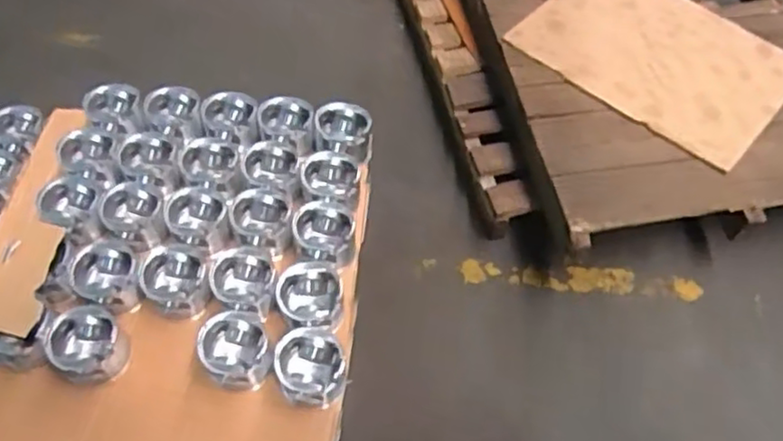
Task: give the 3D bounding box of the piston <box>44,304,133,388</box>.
[{"bbox_3d":[-0.509,0.212,1.135,0.118,0.087,0.112,1,56,-1],"label":"piston"}]

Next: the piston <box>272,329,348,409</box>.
[{"bbox_3d":[-0.135,0.246,1.123,0.119,0.089,0.109,1,56,-1],"label":"piston"}]

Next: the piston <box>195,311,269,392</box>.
[{"bbox_3d":[-0.257,0.215,1.131,0.103,0.110,0.114,7,56,4],"label":"piston"}]

